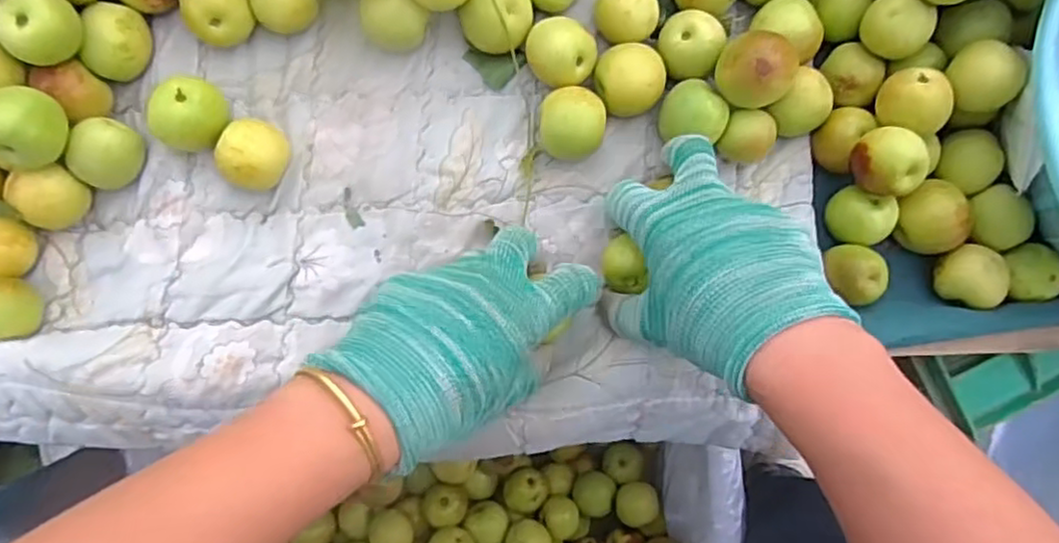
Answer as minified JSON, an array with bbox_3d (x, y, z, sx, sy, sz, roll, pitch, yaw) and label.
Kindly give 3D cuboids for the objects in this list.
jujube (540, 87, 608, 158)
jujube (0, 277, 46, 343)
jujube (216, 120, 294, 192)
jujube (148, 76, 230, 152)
[{"bbox_3d":[0.022,-0.077,0.374,0.034,0.032,0.034,0,85,-5],"label":"jujube"},{"bbox_3d":[-0.265,0.019,0.350,0.025,0.025,0.031,2,85,-5],"label":"jujube"},{"bbox_3d":[-0.142,-0.060,0.361,0.029,0.029,0.034,29,83,-2],"label":"jujube"},{"bbox_3d":[-0.173,-0.080,0.358,0.030,0.033,0.035,20,84,-3],"label":"jujube"}]

